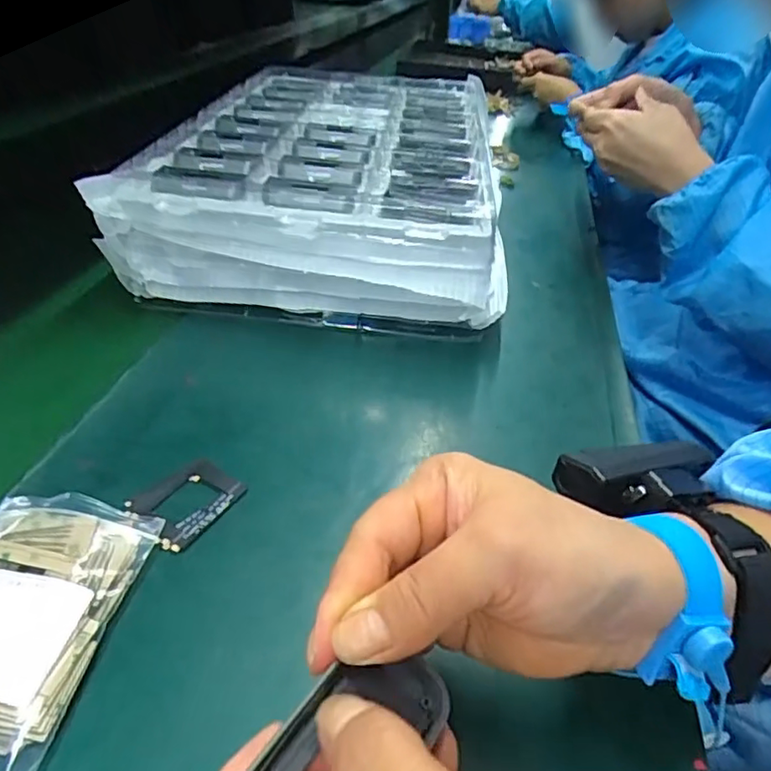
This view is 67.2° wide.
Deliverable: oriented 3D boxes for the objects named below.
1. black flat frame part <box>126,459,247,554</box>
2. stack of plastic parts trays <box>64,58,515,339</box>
[{"bbox_3d":[-0.112,0.064,0.327,0.048,0.004,0.055,26,42,25],"label":"black flat frame part"},{"bbox_3d":[-0.037,-0.238,0.648,0.322,0.098,0.519,8,37,4],"label":"stack of plastic parts trays"}]

